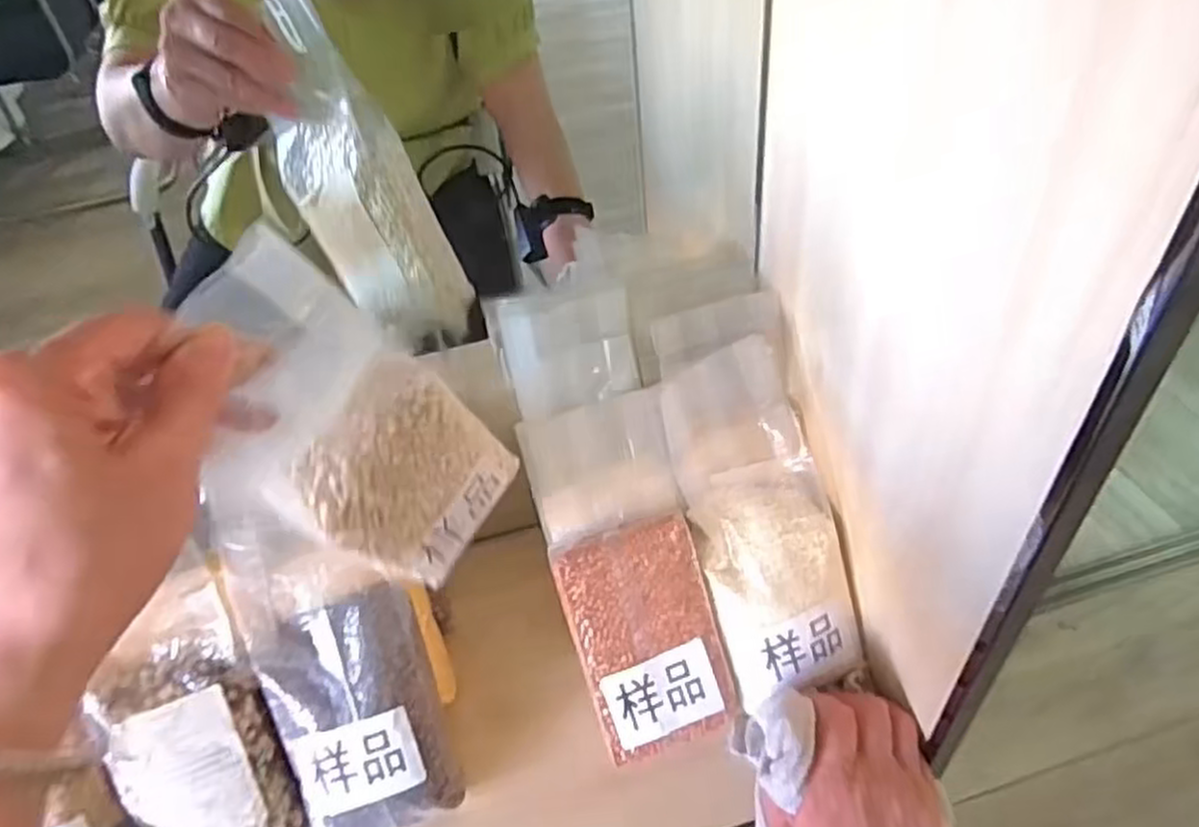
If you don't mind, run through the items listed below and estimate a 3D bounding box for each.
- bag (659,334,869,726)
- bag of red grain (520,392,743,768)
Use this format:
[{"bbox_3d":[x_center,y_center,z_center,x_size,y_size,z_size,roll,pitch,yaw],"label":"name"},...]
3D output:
[{"bbox_3d":[0.107,0.070,0.502,0.090,0.222,0.028,-16,2,-9],"label":"bag"},{"bbox_3d":[0.020,0.102,0.504,0.093,0.044,0.227,-15,81,-7],"label":"bag of red grain"}]

